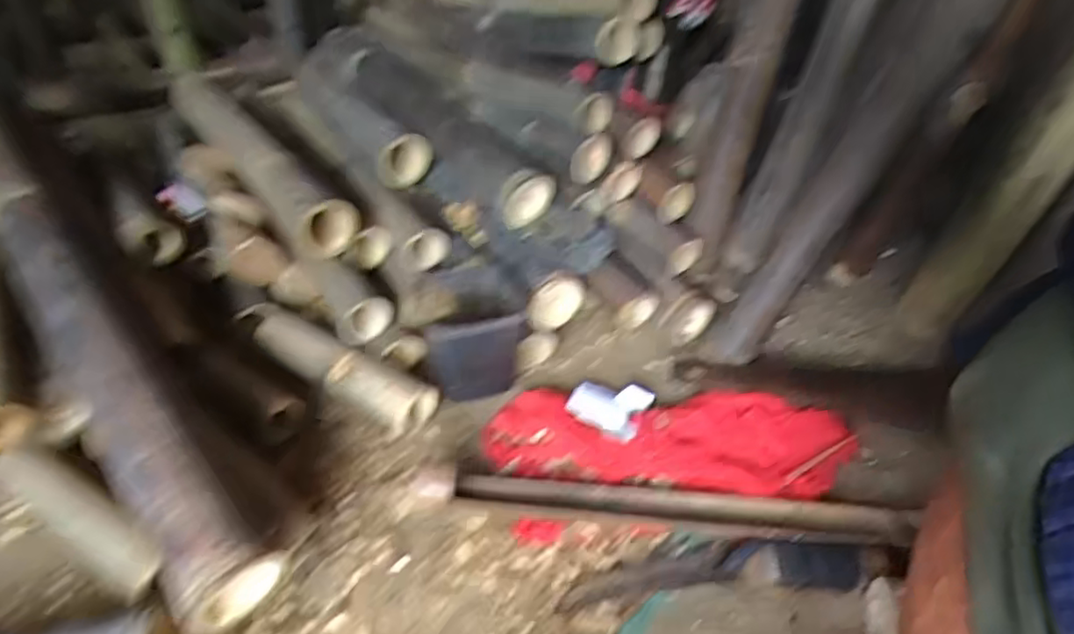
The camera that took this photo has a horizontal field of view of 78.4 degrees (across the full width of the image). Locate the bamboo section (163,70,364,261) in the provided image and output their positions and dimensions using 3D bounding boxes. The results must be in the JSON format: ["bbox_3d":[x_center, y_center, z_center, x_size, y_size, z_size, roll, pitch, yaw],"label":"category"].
[{"bbox_3d":[-0.428,-0.250,0.966,0.065,0.074,0.573,-24,45,-30],"label":"bamboo section"}]

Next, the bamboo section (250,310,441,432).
[{"bbox_3d":[-0.235,0.062,0.788,0.254,0.062,0.057,22,41,23],"label":"bamboo section"}]

